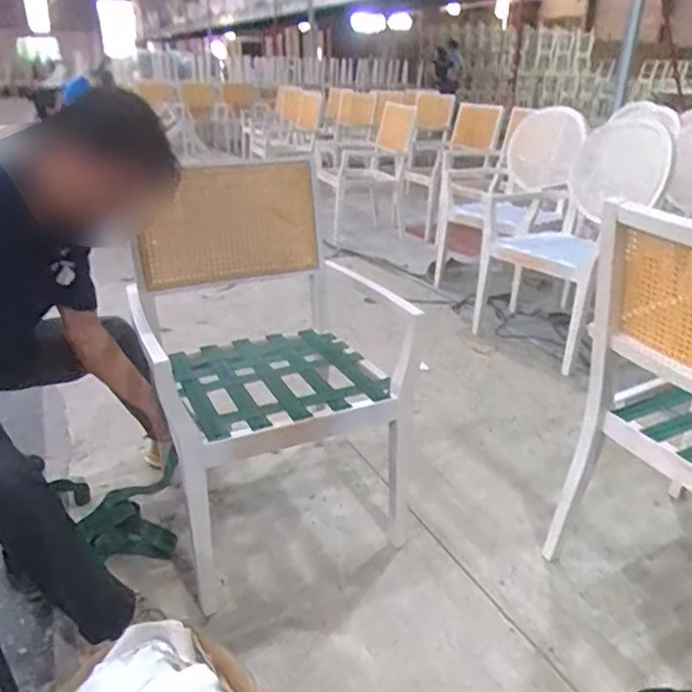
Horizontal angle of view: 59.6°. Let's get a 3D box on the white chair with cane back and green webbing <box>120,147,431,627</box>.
[{"bbox_3d":[-0.212,0.061,1.513,0.546,0.871,0.595,-12,27,-24],"label":"white chair with cane back and green webbing"}]

